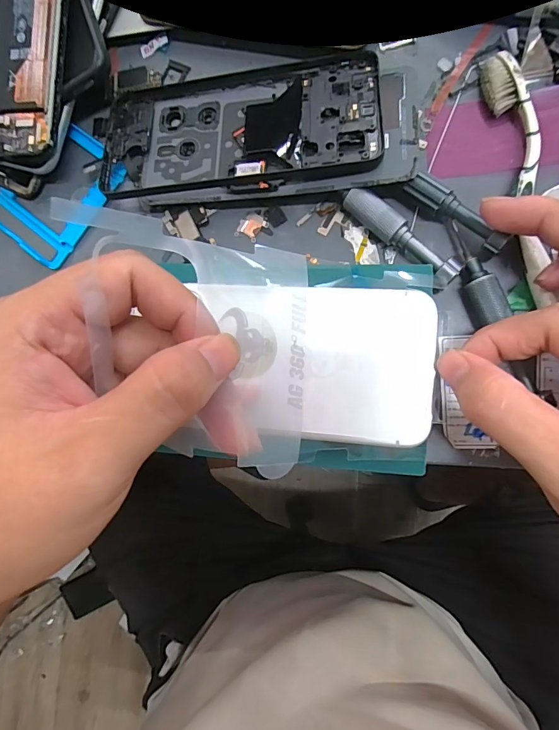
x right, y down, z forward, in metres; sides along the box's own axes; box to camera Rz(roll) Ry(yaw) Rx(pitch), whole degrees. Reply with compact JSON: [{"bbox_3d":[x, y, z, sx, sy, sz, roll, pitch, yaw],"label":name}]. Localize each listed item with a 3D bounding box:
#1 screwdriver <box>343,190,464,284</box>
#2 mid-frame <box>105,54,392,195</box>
[{"bbox_3d":[0.065,-0.070,0.227,0.073,0.018,0.014,43,93,11],"label":"screwdriver"},{"bbox_3d":[-0.025,-0.142,0.245,0.162,0.011,0.079,-3,76,12],"label":"mid-frame"}]

